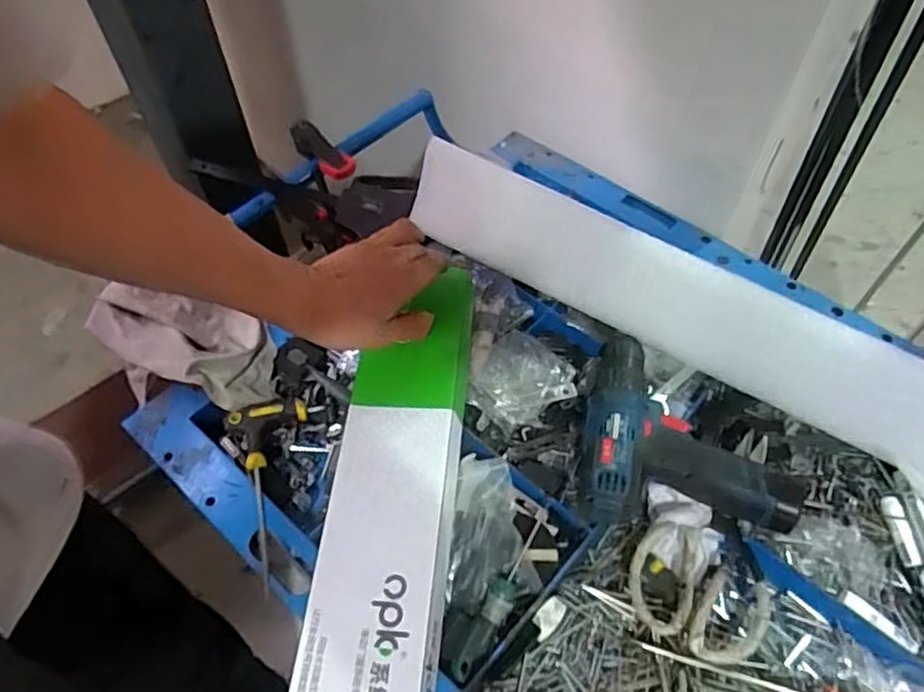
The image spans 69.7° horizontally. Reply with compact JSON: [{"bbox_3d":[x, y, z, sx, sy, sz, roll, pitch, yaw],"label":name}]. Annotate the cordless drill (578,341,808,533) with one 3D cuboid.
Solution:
[{"bbox_3d":[0.196,0.076,0.591,0.175,0.058,0.185,8,56,6],"label":"cordless drill"}]

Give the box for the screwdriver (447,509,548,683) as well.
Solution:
[{"bbox_3d":[0.036,0.196,0.536,0.025,0.021,0.152,30,61,19],"label":"screwdriver"}]

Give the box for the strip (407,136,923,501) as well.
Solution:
[{"bbox_3d":[0.199,-0.036,0.618,0.554,0.102,0.018,28,32,11],"label":"strip"}]

